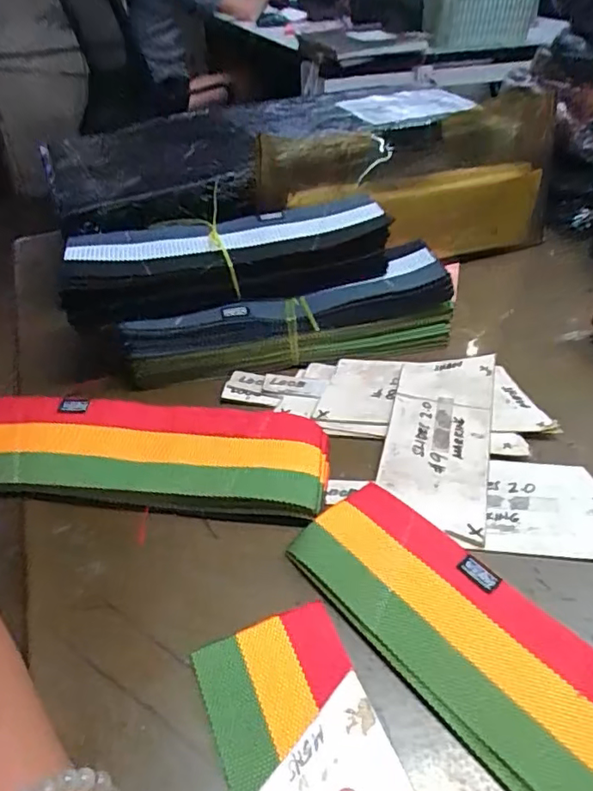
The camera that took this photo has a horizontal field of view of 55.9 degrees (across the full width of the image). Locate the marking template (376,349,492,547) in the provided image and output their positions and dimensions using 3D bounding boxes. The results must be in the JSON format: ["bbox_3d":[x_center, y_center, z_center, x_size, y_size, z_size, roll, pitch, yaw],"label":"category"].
[{"bbox_3d":[0.108,0.026,0.424,0.074,0.006,0.177,9,42,13],"label":"marking template"}]

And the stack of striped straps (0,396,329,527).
[{"bbox_3d":[-0.116,0.042,0.404,0.270,0.026,0.080,4,41,7],"label":"stack of striped straps"}]

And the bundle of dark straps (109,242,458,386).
[{"bbox_3d":[-0.006,-0.069,0.490,0.281,0.064,0.060,-8,41,-7],"label":"bundle of dark straps"}]

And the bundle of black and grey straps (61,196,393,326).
[{"bbox_3d":[-0.057,-0.118,0.478,0.266,0.045,0.084,-8,41,-7],"label":"bundle of black and grey straps"}]

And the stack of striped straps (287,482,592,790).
[{"bbox_3d":[0.124,0.149,0.289,0.096,0.013,0.290,-30,48,-29],"label":"stack of striped straps"}]

